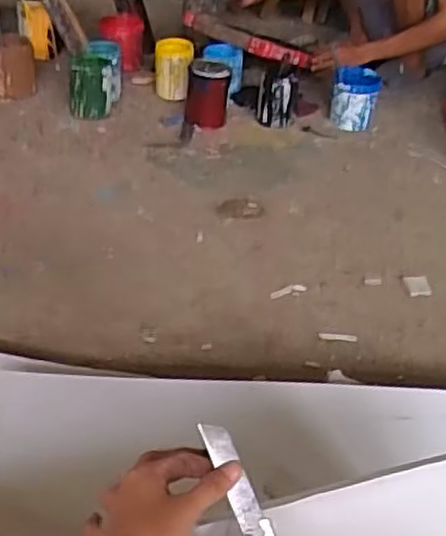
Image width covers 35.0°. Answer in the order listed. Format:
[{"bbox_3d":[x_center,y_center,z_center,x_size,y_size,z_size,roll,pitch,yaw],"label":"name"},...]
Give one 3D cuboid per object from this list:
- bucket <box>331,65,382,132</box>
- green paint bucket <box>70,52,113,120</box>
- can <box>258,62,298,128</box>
[{"bbox_3d":[0.330,-0.423,1.775,0.113,0.119,0.112,10,38,7],"label":"bucket"},{"bbox_3d":[-0.323,-0.446,1.733,0.103,0.126,0.103,-2,39,-9],"label":"green paint bucket"},{"bbox_3d":[0.137,-0.423,1.753,0.095,0.130,0.089,8,38,4],"label":"can"}]

